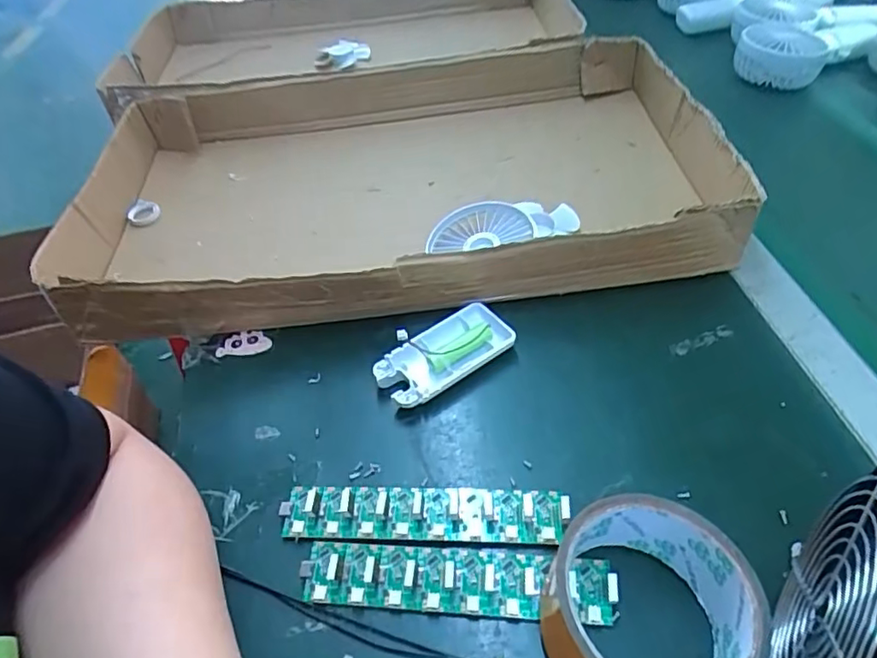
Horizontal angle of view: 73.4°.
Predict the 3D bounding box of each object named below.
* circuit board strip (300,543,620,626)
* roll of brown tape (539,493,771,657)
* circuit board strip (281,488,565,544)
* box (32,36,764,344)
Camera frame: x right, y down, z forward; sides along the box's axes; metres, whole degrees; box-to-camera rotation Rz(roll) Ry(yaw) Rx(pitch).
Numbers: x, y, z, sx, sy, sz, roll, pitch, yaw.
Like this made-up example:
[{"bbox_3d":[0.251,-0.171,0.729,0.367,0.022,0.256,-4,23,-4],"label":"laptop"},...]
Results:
[{"bbox_3d":[0.008,0.126,0.302,0.157,0.017,0.033,1,47,7],"label":"circuit board strip"},{"bbox_3d":[0.095,0.129,0.266,0.092,0.053,0.089,-14,47,-8],"label":"roll of brown tape"},{"bbox_3d":[-0.009,0.102,0.328,0.157,0.012,0.030,0,47,6],"label":"circuit board strip"},{"bbox_3d":[-0.032,-0.138,0.524,0.527,0.082,0.331,-10,46,-3],"label":"box"}]

